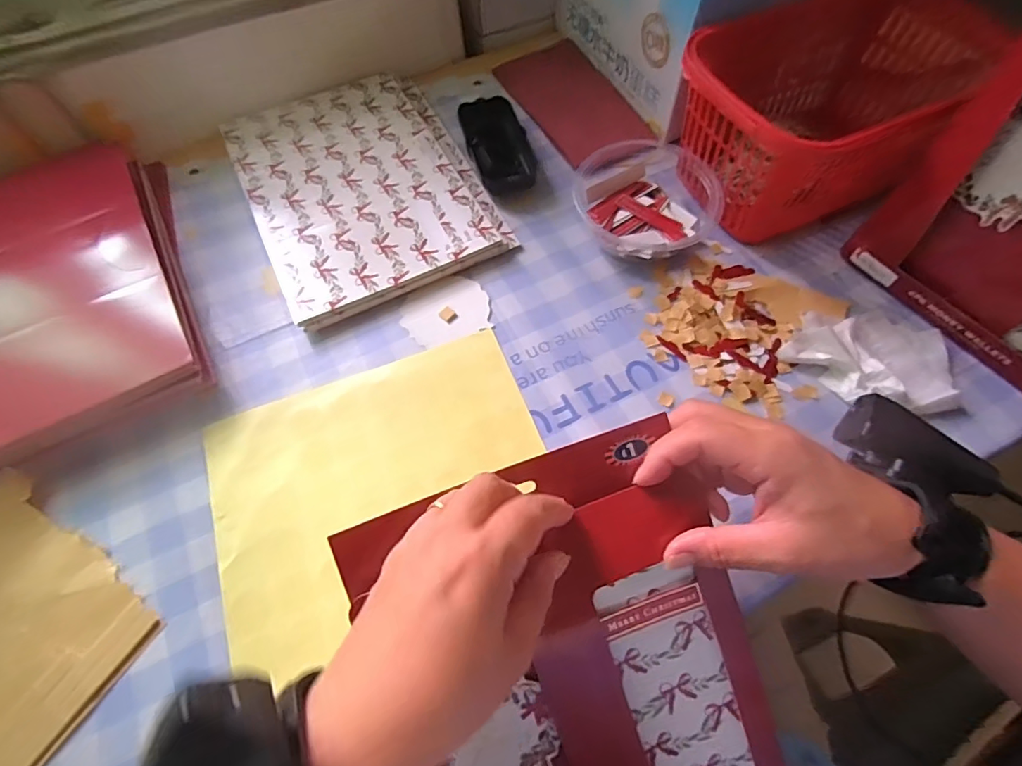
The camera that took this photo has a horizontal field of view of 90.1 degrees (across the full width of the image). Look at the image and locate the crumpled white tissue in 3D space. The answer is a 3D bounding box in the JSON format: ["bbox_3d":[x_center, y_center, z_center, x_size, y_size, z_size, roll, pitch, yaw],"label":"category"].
[{"bbox_3d":[0.262,-0.021,0.372,0.116,0.018,0.076,10,64,5],"label":"crumpled white tissue"}]

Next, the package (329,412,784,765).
[{"bbox_3d":[0.034,0.155,0.277,0.190,0.030,0.225,-20,90,-7],"label":"package"}]

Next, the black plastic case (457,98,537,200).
[{"bbox_3d":[-0.010,-0.219,0.469,0.059,0.022,0.109,-12,65,-6],"label":"black plastic case"}]

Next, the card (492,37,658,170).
[{"bbox_3d":[0.060,-0.285,0.510,0.094,0.006,0.163,-25,67,-12],"label":"card"}]

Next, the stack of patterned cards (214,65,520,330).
[{"bbox_3d":[-0.134,-0.181,0.460,0.191,0.016,0.258,-24,67,-12],"label":"stack of patterned cards"}]

